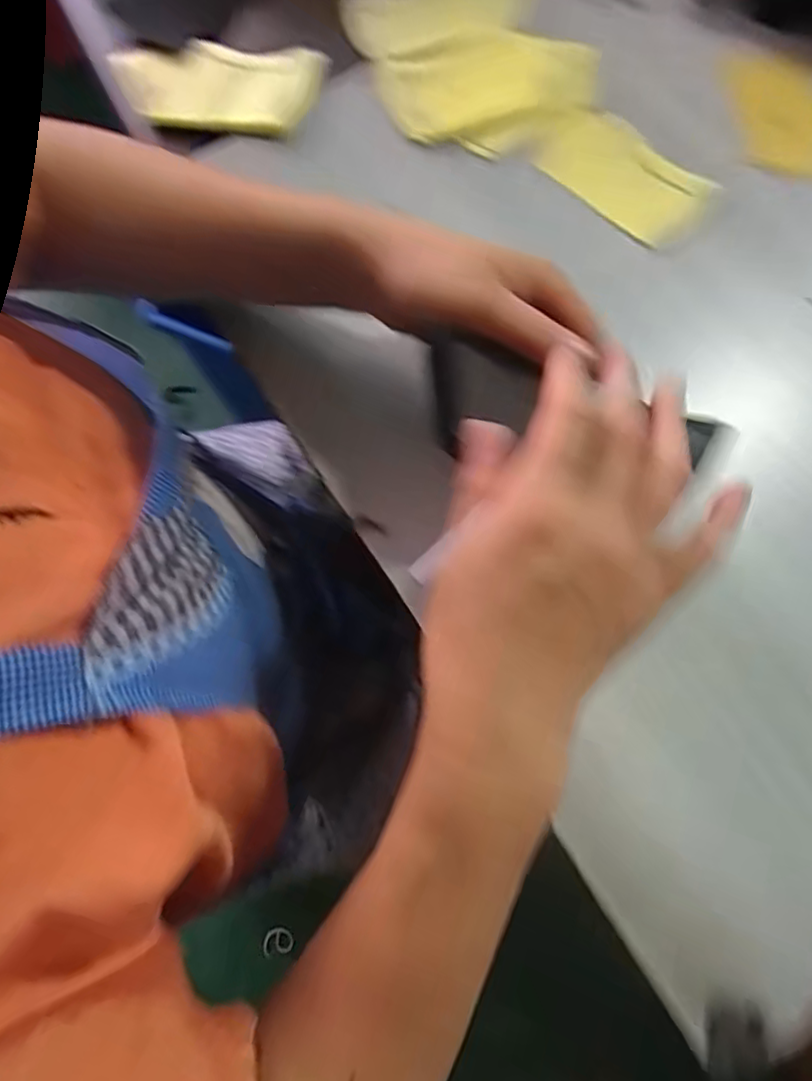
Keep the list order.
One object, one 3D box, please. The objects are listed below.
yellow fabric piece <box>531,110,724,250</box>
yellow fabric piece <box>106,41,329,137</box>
[{"bbox_3d":[0.153,-0.260,0.432,0.122,0.012,0.066,40,79,11],"label":"yellow fabric piece"},{"bbox_3d":[-0.143,-0.335,0.446,0.155,0.011,0.073,14,75,5],"label":"yellow fabric piece"}]

